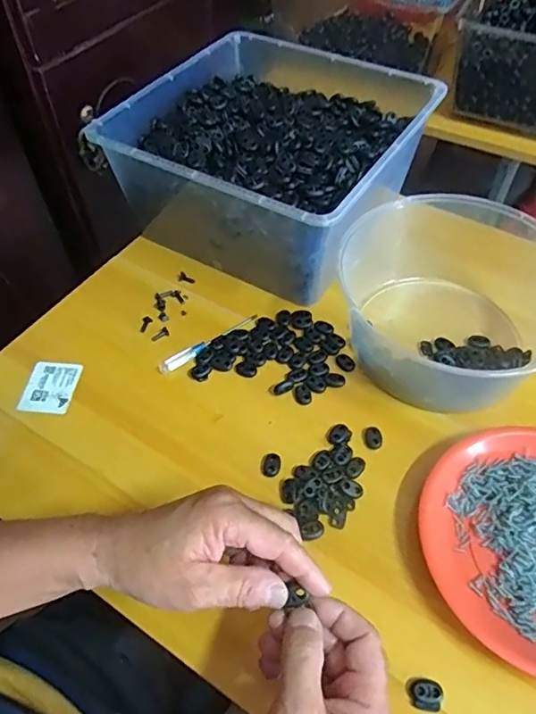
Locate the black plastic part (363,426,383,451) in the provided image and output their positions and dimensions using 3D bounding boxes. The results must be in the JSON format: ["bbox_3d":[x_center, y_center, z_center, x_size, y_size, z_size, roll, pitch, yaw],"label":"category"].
[{"bbox_3d":[0.097,0.075,0.499,0.018,0.004,0.022,-3,53,-2],"label":"black plastic part"}]

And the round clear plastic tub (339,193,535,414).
[{"bbox_3d":[0.194,-0.057,0.541,0.214,0.099,0.204,0,53,0],"label":"round clear plastic tub"}]

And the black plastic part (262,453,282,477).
[{"bbox_3d":[0.003,0.097,0.480,0.017,0.006,0.021,5,53,4],"label":"black plastic part"}]

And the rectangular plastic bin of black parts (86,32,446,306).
[{"bbox_3d":[0.016,-0.253,0.665,0.310,0.139,0.349,27,58,19],"label":"rectangular plastic bin of black parts"}]

